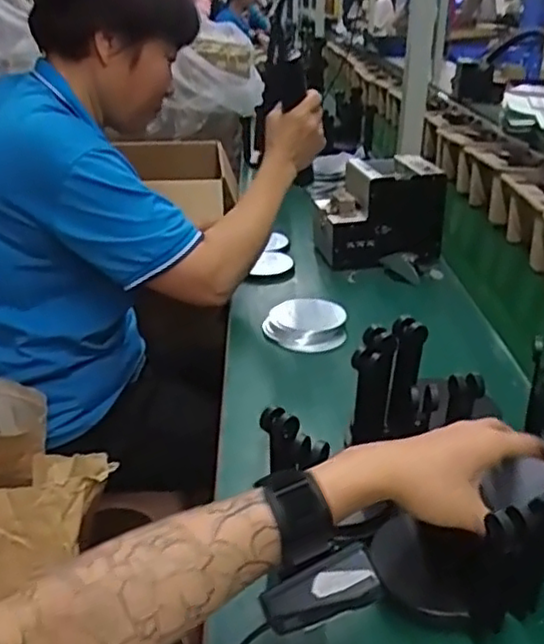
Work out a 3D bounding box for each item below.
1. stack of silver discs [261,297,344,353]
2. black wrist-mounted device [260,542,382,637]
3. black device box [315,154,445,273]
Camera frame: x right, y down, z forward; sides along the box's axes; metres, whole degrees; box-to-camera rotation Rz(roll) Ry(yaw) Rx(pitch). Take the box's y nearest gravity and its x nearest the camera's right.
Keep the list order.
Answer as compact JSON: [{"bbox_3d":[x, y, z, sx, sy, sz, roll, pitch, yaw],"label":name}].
[{"bbox_3d":[0.044,0.002,0.880,0.103,0.027,0.100,3,27,5],"label":"stack of silver discs"},{"bbox_3d":[0.028,0.160,0.397,0.069,0.027,0.028,-25,30,-2],"label":"black wrist-mounted device"},{"bbox_3d":[0.171,-0.173,1.085,0.197,0.153,0.146,-1,27,-4],"label":"black device box"}]

